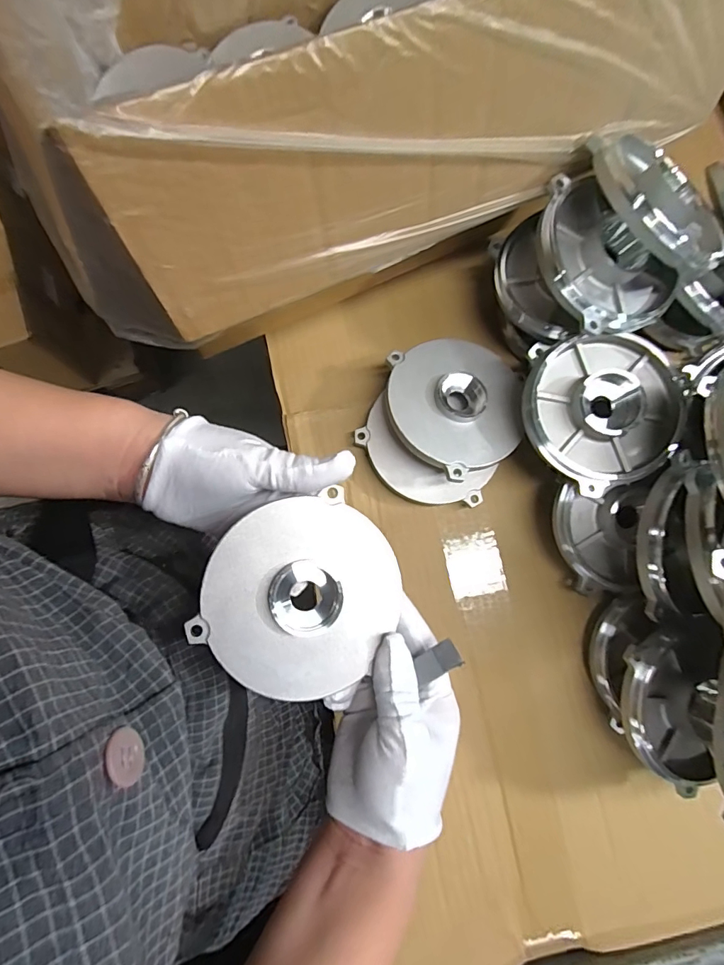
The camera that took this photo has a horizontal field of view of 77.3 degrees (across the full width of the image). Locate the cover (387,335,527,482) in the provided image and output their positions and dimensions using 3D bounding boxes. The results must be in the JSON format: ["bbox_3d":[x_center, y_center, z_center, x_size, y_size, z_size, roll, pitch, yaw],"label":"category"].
[{"bbox_3d":[0.079,-0.065,0.359,0.114,0.024,0.110,-27,82,-6],"label":"cover"}]

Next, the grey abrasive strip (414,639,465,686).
[{"bbox_3d":[0.043,0.103,0.260,0.027,0.004,0.015,-35,55,15],"label":"grey abrasive strip"}]

